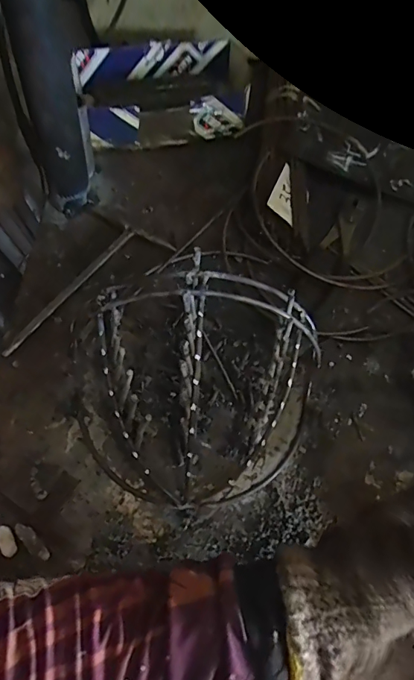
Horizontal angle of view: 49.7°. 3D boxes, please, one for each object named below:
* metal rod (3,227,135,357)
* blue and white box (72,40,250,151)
[{"bbox_3d":[-0.148,-0.061,0.493,0.012,0.011,0.206,31,66,13],"label":"metal rod"},{"bbox_3d":[-0.064,-0.345,0.629,0.234,0.063,0.146,-10,64,-7],"label":"blue and white box"}]

